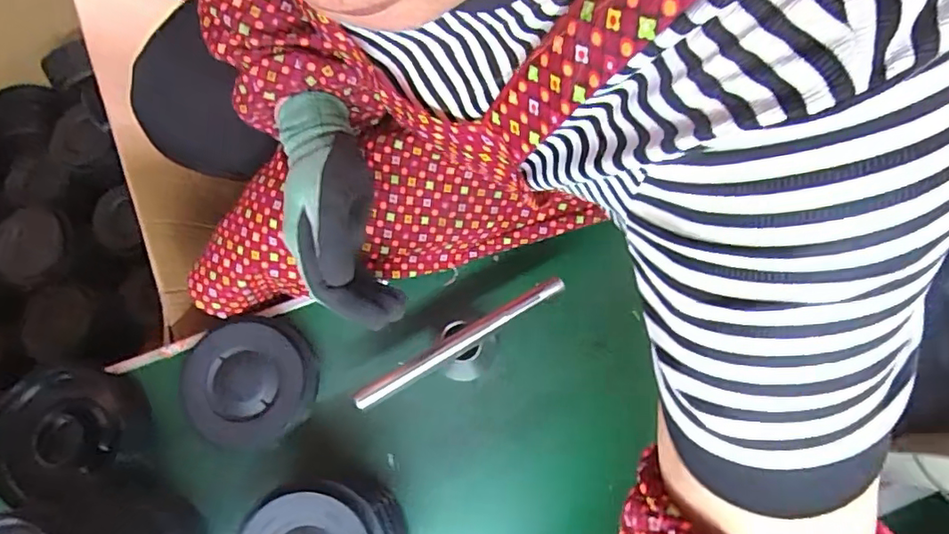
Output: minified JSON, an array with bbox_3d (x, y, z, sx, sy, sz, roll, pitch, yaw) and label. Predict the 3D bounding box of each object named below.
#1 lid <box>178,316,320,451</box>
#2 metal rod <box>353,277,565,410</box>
[{"bbox_3d":[-0.206,0.107,0.521,0.116,0.026,0.113,-5,76,0],"label":"lid"},{"bbox_3d":[-0.011,0.063,0.483,0.199,0.014,0.015,-31,78,-6],"label":"metal rod"}]

